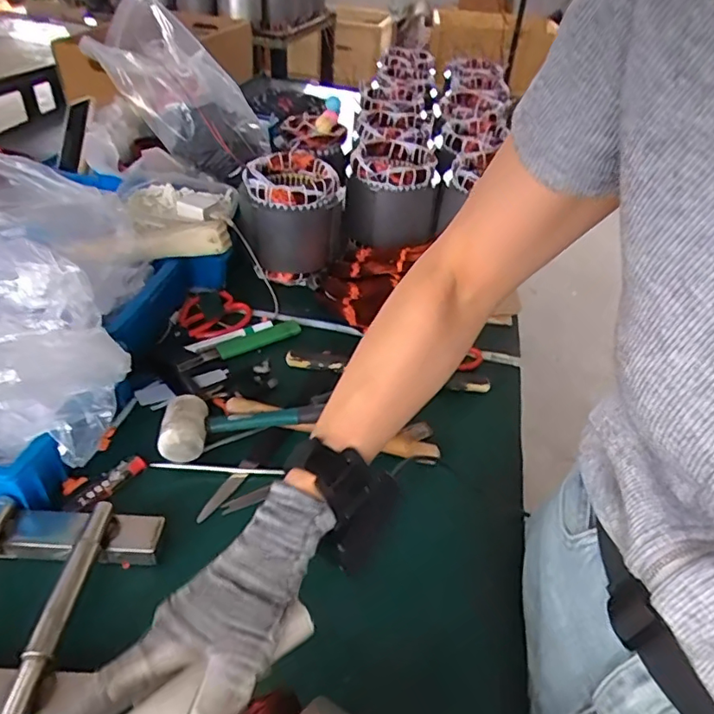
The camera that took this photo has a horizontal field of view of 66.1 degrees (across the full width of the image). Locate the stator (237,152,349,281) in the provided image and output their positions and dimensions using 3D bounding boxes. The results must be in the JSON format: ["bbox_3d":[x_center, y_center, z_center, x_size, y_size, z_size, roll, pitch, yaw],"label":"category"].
[{"bbox_3d":[-0.105,-0.220,0.875,0.155,0.157,0.144,-9,43,-15],"label":"stator"}]

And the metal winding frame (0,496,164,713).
[{"bbox_3d":[-0.285,0.204,0.461,0.193,0.042,0.174,3,41,-2],"label":"metal winding frame"}]

